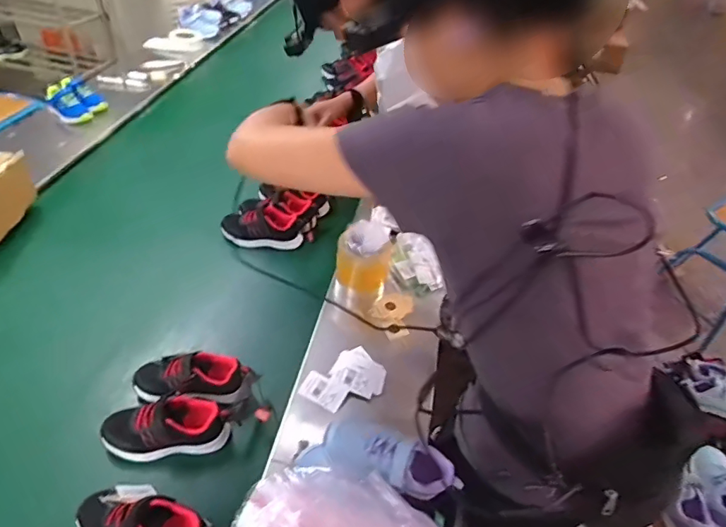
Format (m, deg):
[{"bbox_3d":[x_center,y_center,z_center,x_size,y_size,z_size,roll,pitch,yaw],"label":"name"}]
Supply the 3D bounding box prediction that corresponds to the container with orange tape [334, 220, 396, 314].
[{"bbox_3d":[-0.002,-0.001,1.040,0.119,0.160,0.101,4,43,-1],"label":"container with orange tape"}]

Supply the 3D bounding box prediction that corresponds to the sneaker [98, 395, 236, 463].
[{"bbox_3d":[-0.317,0.273,0.796,0.194,0.081,0.079,-6,44,-12],"label":"sneaker"}]

